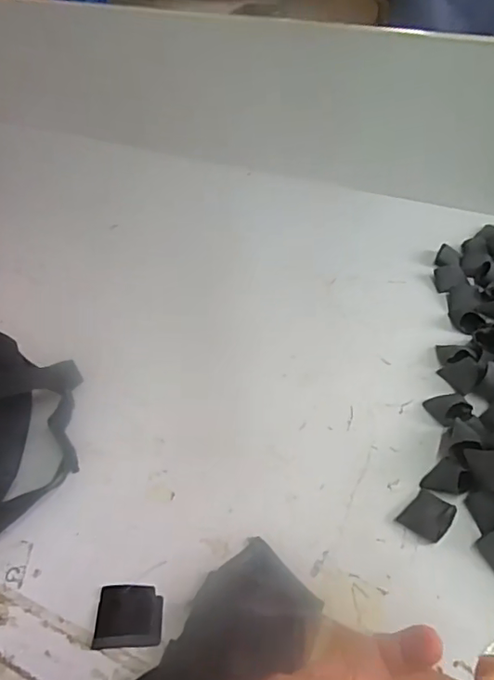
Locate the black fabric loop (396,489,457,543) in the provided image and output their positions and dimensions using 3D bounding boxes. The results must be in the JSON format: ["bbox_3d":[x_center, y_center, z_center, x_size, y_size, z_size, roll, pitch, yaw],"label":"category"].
[{"bbox_3d":[0.166,0.157,0.484,0.038,0.012,0.044,32,55,31],"label":"black fabric loop"}]

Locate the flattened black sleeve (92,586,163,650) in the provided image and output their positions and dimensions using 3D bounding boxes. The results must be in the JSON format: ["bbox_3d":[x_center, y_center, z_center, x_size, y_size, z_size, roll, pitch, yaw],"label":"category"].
[{"bbox_3d":[-0.097,0.227,0.440,0.054,0.004,0.049,-4,44,0],"label":"flattened black sleeve"}]

